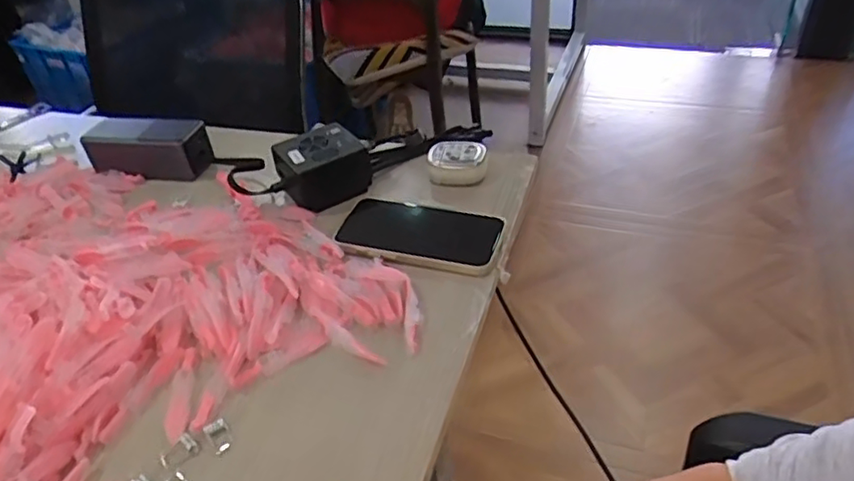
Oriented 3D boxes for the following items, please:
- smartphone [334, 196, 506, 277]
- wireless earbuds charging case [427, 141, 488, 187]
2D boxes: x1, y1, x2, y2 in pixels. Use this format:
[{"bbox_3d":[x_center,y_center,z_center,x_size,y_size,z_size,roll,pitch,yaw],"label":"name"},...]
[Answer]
[{"bbox_3d":[-0.007,-0.008,0.540,0.144,0.007,0.078,8,40,17],"label":"smartphone"},{"bbox_3d":[0.032,-0.078,0.611,0.057,0.032,0.042,-2,38,4],"label":"wireless earbuds charging case"}]

